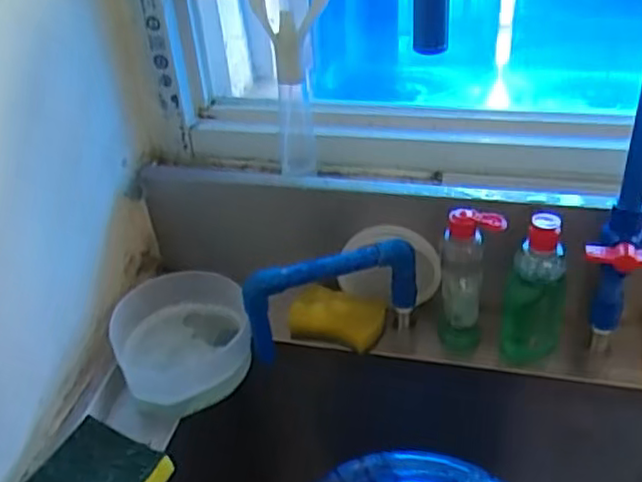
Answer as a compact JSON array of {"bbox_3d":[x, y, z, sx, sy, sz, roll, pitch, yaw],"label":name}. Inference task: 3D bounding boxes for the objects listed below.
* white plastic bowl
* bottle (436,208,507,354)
[{"bbox_3d":[-0.146,0.101,0.718,0.138,0.060,0.168,-11,37,-8],"label":"white plastic bowl"},{"bbox_3d":[0.151,0.048,0.696,0.060,0.167,0.042,5,38,12],"label":"bottle"}]

